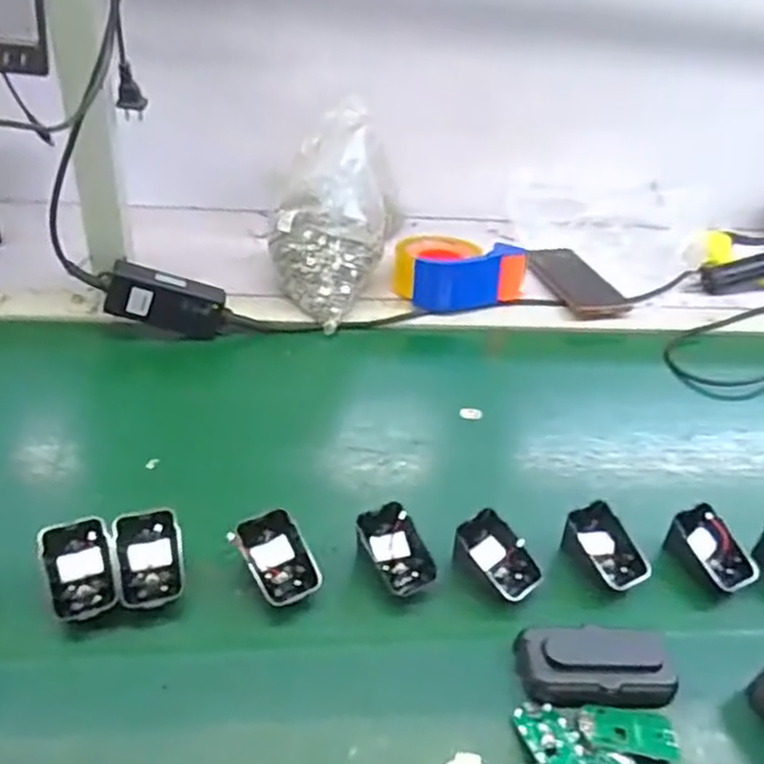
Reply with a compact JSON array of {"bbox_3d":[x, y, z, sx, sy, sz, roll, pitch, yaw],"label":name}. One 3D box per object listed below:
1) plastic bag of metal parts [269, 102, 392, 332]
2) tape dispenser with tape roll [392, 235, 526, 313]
[{"bbox_3d":[-0.058,-0.176,0.789,0.102,0.180,0.106,29,45,25],"label":"plastic bag of metal parts"},{"bbox_3d":[0.091,-0.140,0.870,0.154,0.062,0.096,2,40,-5],"label":"tape dispenser with tape roll"}]

